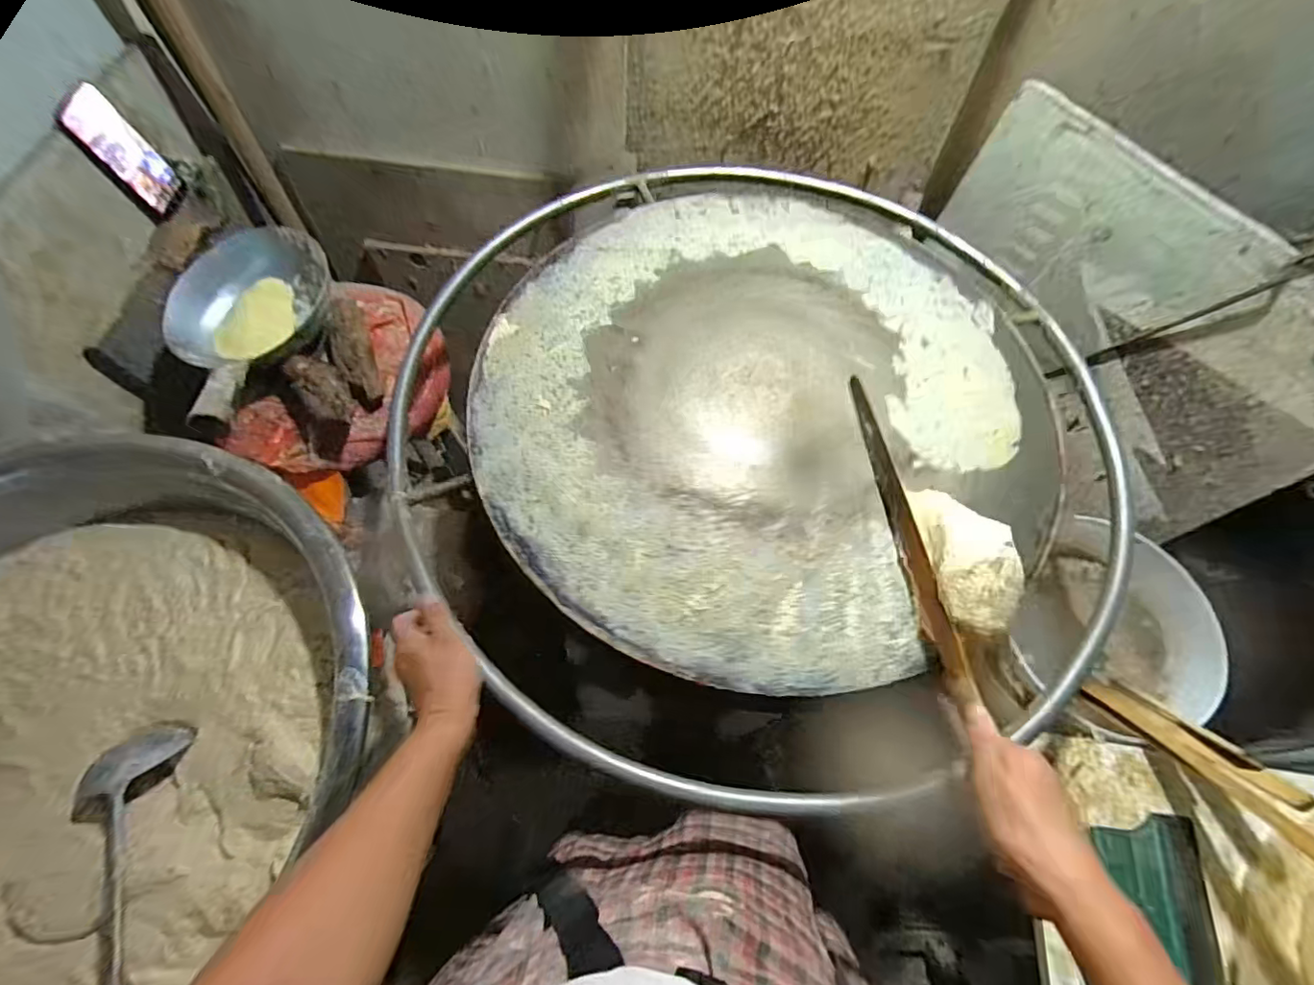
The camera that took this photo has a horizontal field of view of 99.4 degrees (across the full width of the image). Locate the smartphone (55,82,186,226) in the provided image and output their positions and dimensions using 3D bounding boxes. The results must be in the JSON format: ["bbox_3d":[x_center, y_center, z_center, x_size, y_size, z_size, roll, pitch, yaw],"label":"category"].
[{"bbox_3d":[-0.746,-0.471,0.784,0.017,0.157,0.097,-2,67,3],"label":"smartphone"}]

